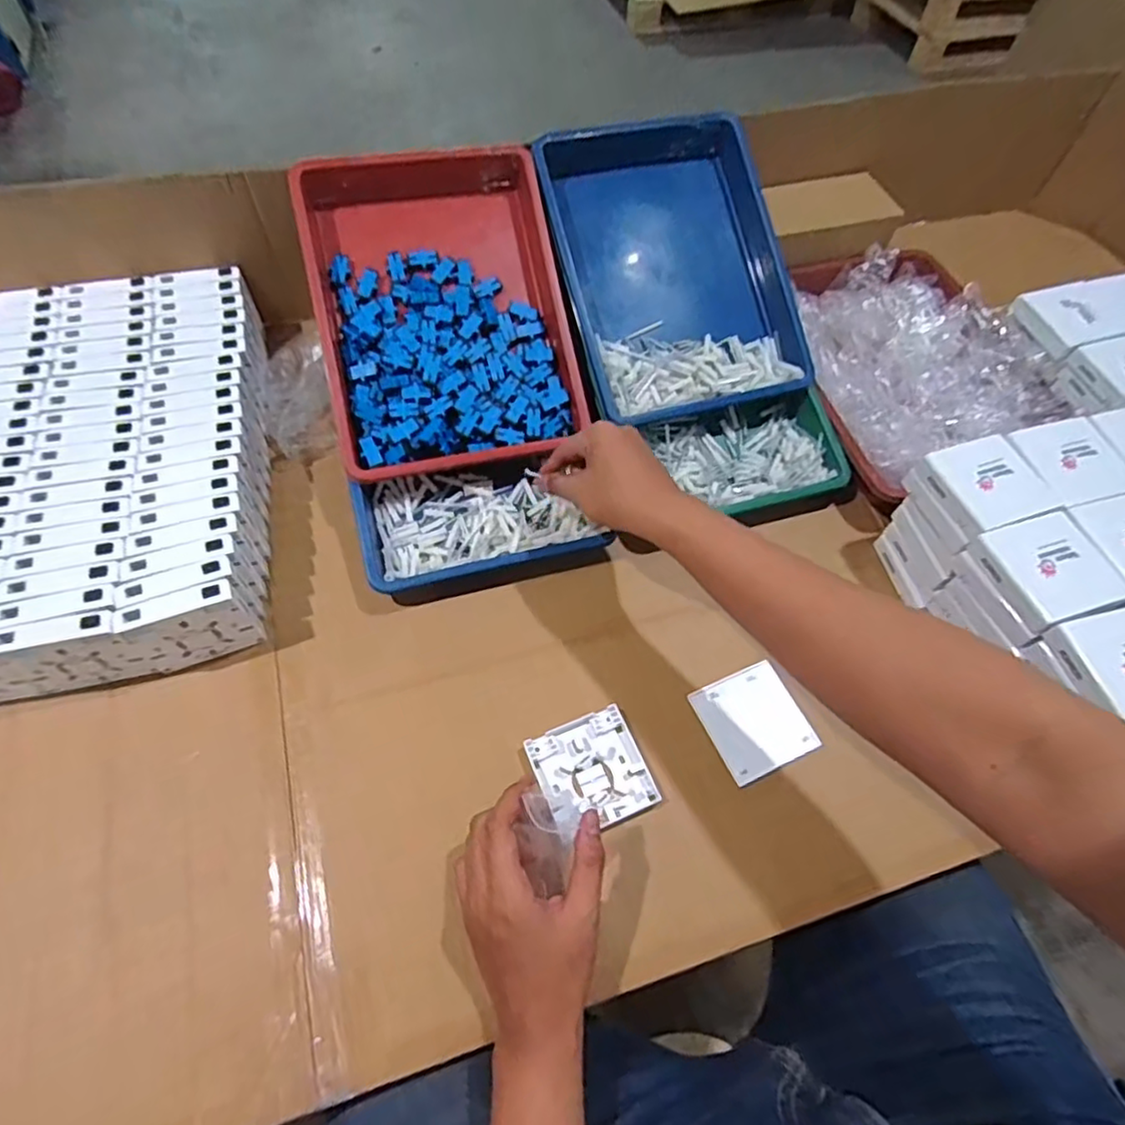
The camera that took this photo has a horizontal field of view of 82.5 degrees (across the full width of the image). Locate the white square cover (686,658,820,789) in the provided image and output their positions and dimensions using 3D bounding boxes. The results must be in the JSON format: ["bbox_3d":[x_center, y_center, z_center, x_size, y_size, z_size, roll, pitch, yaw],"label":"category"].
[{"bbox_3d":[0.169,0.138,0.564,0.087,0.011,0.086,-18,66,-20],"label":"white square cover"}]

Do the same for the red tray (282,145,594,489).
[{"bbox_3d":[-0.119,-0.254,0.635,0.238,0.061,0.321,-11,80,-12],"label":"red tray"}]

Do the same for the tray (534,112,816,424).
[{"bbox_3d":[0.117,-0.323,0.687,0.244,0.060,0.326,-14,82,-13],"label":"tray"}]

